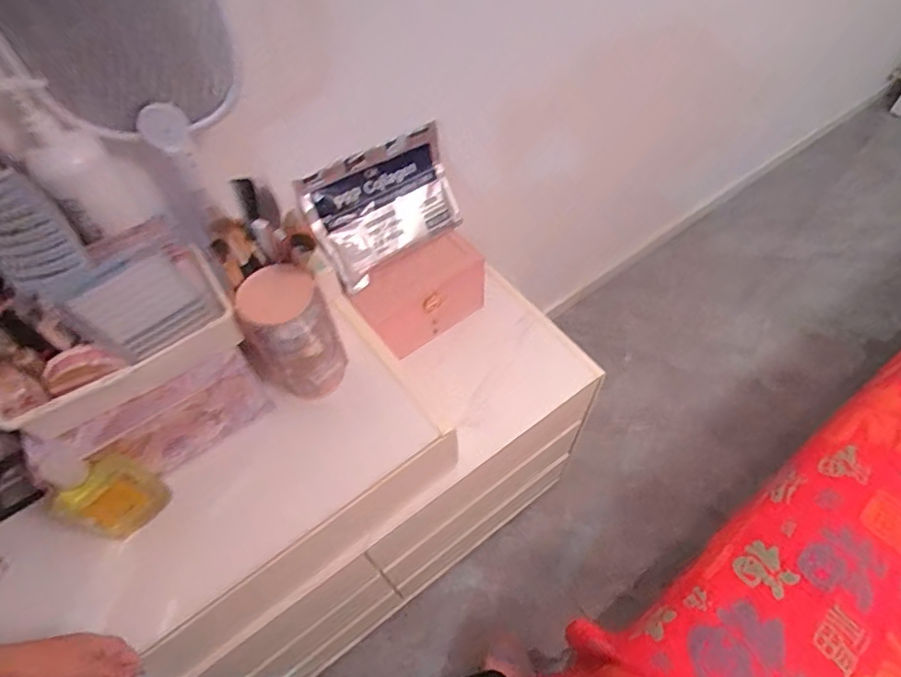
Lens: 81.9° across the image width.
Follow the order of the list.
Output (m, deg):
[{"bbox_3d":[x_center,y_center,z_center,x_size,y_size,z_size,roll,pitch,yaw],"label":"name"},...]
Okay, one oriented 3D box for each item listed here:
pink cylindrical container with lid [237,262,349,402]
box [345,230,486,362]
[{"bbox_3d":[-0.200,-0.002,0.672,0.100,0.197,0.079,-9,57,-3],"label":"pink cylindrical container with lid"},{"bbox_3d":[-0.053,-0.073,0.900,0.216,0.147,0.088,-33,63,-19],"label":"box"}]

